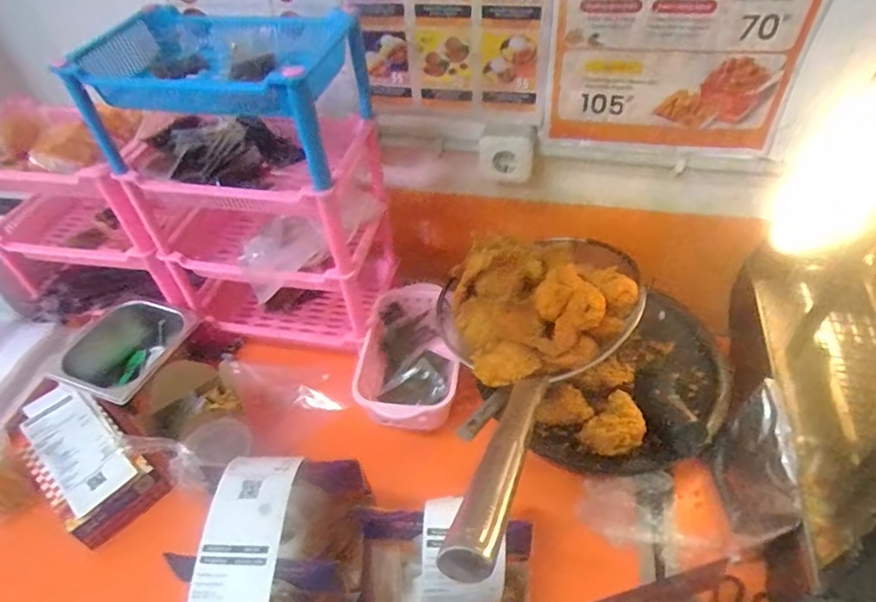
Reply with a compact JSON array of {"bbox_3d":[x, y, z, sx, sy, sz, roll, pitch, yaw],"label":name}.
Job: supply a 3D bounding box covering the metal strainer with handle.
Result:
[{"bbox_3d":[0.099,0.063,0.665,0.261,0.119,0.527,10,34,14],"label":"metal strainer with handle"}]

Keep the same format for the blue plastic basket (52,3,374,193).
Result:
[{"bbox_3d":[-0.230,-0.259,0.647,0.263,0.140,0.238,0,45,5],"label":"blue plastic basket"}]

